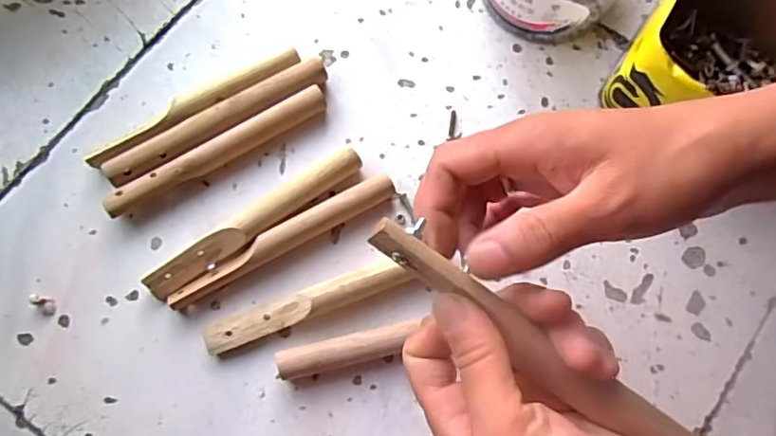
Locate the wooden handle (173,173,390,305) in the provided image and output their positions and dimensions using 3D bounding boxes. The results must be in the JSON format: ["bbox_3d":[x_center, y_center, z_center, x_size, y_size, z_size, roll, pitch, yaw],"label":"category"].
[{"bbox_3d":[-0.074,0.015,0.430,0.172,0.020,0.020,-27,76,-10],"label":"wooden handle"}]

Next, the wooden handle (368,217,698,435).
[{"bbox_3d":[0.063,0.058,0.238,0.172,0.013,0.022,37,75,-6],"label":"wooden handle"}]

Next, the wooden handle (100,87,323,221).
[{"bbox_3d":[-0.125,-0.049,0.447,0.174,0.023,0.021,-31,77,-11],"label":"wooden handle"}]

